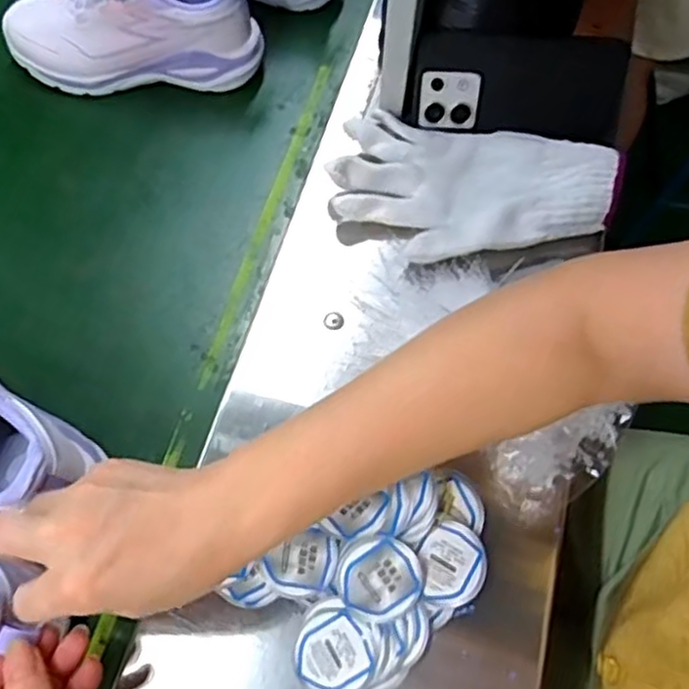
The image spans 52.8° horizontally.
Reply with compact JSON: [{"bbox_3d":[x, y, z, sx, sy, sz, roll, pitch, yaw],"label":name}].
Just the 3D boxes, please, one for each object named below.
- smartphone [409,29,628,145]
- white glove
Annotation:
[{"bbox_3d":[0.133,-0.201,0.540,0.159,0.073,0.011,8,33,8],"label":"smartphone"},{"bbox_3d":[0.095,-0.120,0.525,0.208,0.038,0.131,12,65,3],"label":"white glove"}]

